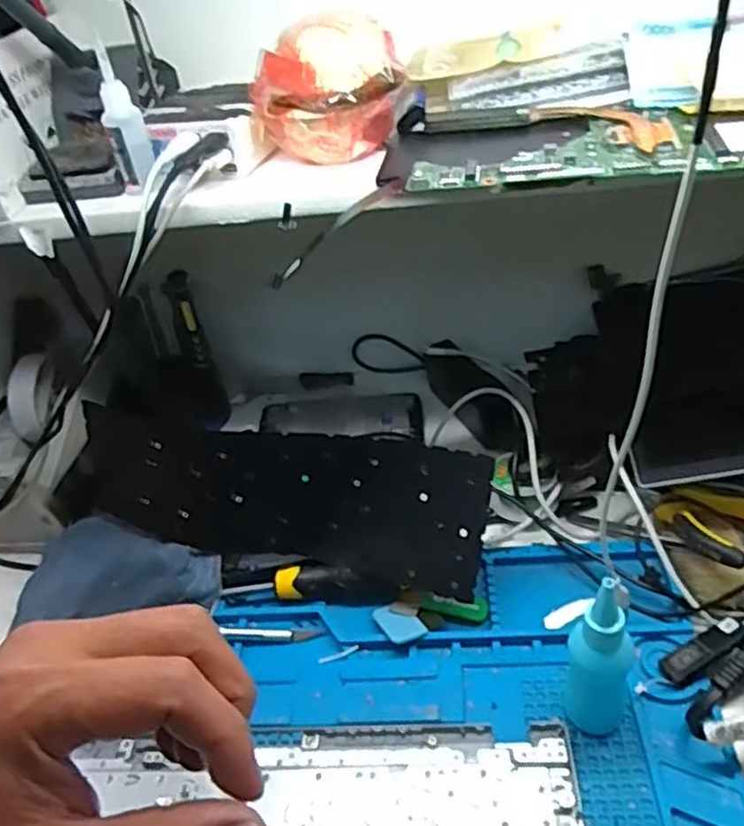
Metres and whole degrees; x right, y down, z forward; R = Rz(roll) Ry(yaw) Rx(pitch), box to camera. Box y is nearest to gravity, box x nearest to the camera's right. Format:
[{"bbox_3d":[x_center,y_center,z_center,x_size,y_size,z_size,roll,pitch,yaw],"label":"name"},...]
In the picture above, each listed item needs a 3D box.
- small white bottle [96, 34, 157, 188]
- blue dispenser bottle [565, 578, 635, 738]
[{"bbox_3d":[-0.157,-0.188,0.451,0.023,0.082,0.016,-17,40,-9],"label":"small white bottle"},{"bbox_3d":[0.130,0.139,0.403,0.034,0.122,0.028,11,43,21],"label":"blue dispenser bottle"}]

